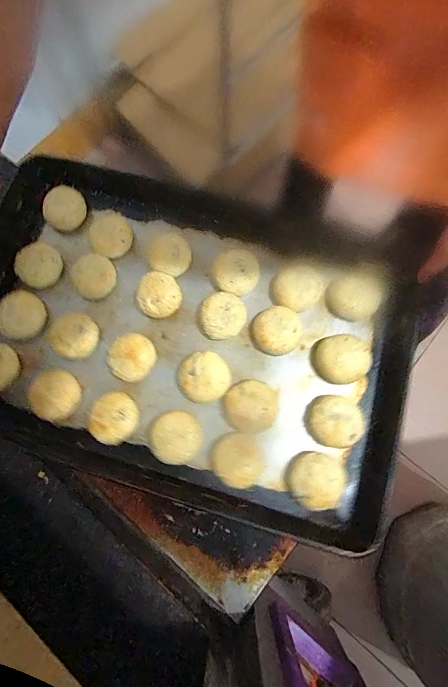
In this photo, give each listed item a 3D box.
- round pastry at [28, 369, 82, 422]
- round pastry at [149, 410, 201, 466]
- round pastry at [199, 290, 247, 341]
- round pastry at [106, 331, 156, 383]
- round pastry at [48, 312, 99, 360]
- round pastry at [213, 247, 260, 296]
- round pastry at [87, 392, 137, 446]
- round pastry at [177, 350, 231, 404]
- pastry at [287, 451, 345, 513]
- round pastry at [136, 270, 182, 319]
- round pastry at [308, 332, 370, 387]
[{"bbox_3d":[-0.220,0.070,0.438,0.053,0.029,0.061,26,78,7],"label":"round pastry"},{"bbox_3d":[-0.062,0.121,0.423,0.064,0.024,0.063,0,76,1],"label":"round pastry"},{"bbox_3d":[-0.004,-0.039,0.456,0.063,0.029,0.061,0,76,1],"label":"round pastry"},{"bbox_3d":[-0.125,0.019,0.448,0.059,0.029,0.062,0,76,1],"label":"round pastry"},{"bbox_3d":[-0.209,-0.013,0.456,0.070,0.025,0.062,42,81,10],"label":"round pastry"},{"bbox_3d":[0.017,-0.101,0.464,0.062,0.023,0.063,0,76,1],"label":"round pastry"},{"bbox_3d":[-0.143,0.096,0.428,0.057,0.027,0.064,19,77,6],"label":"round pastry"},{"bbox_3d":[-0.027,0.045,0.439,0.066,0.030,0.066,0,76,1],"label":"round pastry"},{"bbox_3d":[0.112,0.168,0.408,0.064,0.028,0.063,0,76,1],"label":"pastry"},{"bbox_3d":[-0.092,-0.067,0.466,0.059,0.026,0.063,0,76,1],"label":"round pastry"},{"bbox_3d":[0.154,0.021,0.435,0.068,0.027,0.064,0,76,1],"label":"round pastry"}]

